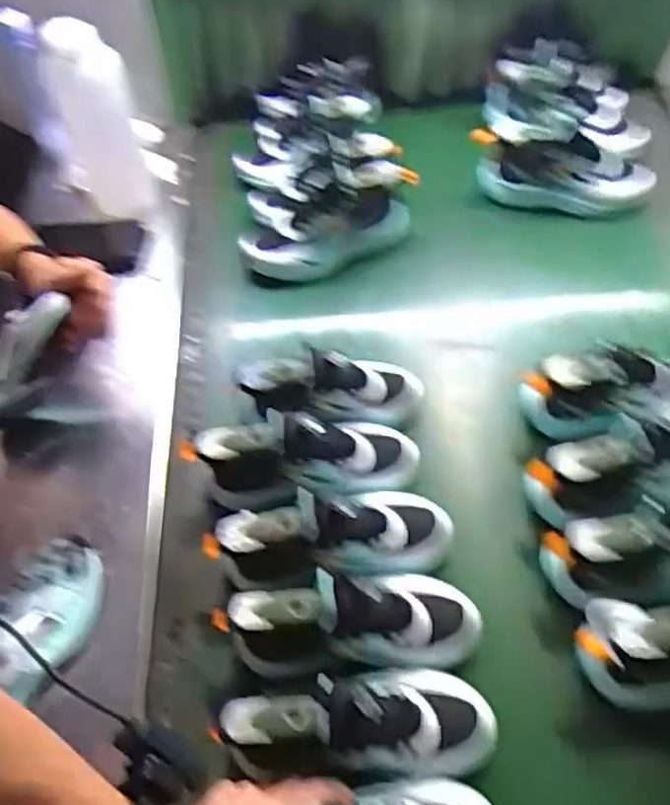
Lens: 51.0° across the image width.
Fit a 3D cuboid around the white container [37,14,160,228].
[{"bbox_3d":[-0.330,-0.394,0.979,0.095,0.268,0.112,-22,55,-12],"label":"white container"}]

